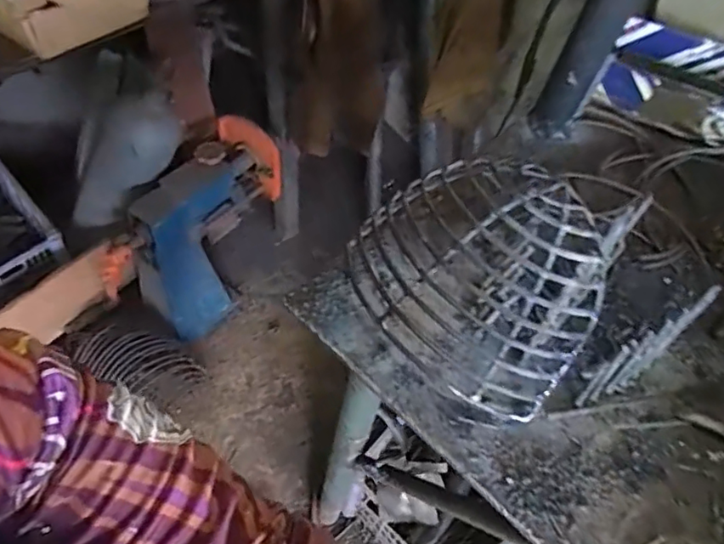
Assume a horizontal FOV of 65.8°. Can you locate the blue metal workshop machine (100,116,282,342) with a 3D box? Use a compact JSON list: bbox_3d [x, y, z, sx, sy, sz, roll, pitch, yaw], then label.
[{"bbox_3d":[-0.384,-0.076,1.429,0.197,0.456,0.458,25,56,12],"label":"blue metal workshop machine"}]

